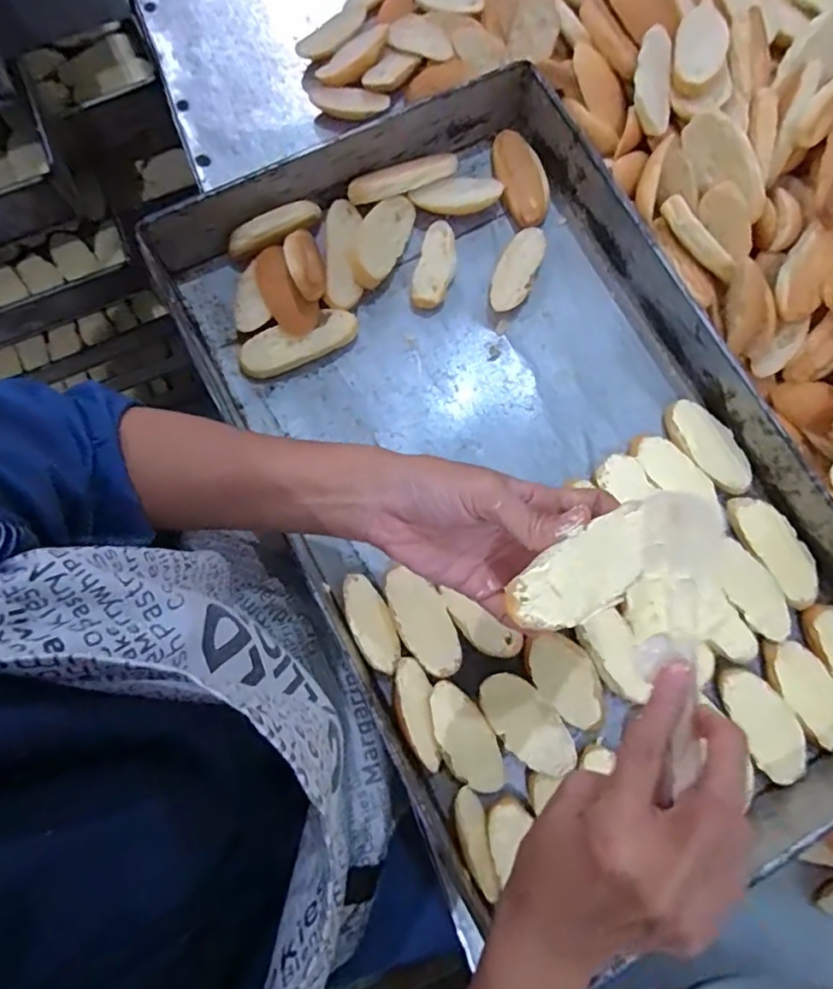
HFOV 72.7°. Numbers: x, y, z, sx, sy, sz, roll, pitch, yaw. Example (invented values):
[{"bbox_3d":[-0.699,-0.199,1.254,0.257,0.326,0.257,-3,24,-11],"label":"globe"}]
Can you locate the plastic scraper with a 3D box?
[{"bbox_3d":[0.133,0.044,0.282,0.042,0.006,0.091,5,84,1],"label":"plastic scraper"}]

